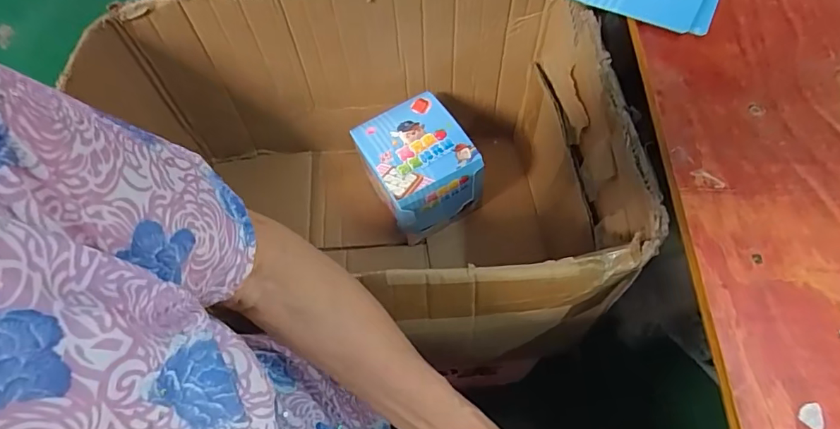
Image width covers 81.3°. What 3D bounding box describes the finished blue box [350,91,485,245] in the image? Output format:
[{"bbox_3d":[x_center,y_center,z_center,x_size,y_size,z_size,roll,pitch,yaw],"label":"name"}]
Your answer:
[{"bbox_3d":[-0.006,-0.074,0.795,0.148,0.144,0.173,-29,63,-12],"label":"finished blue box"}]

